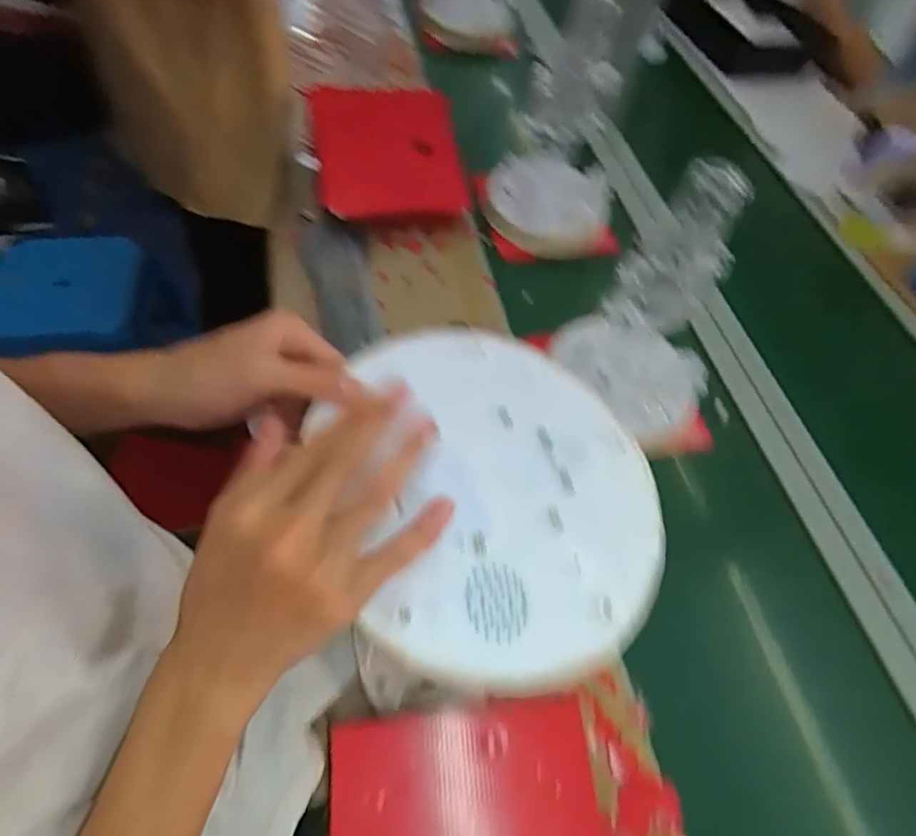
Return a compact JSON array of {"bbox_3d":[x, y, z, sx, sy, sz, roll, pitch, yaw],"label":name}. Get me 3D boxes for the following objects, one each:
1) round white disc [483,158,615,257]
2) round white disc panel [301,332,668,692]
[{"bbox_3d":[0.154,-0.354,0.920,0.227,0.036,0.151,6,97,-1],"label":"round white disc"},{"bbox_3d":[0.030,0.037,0.317,0.188,0.014,0.206,7,59,-11],"label":"round white disc panel"}]

